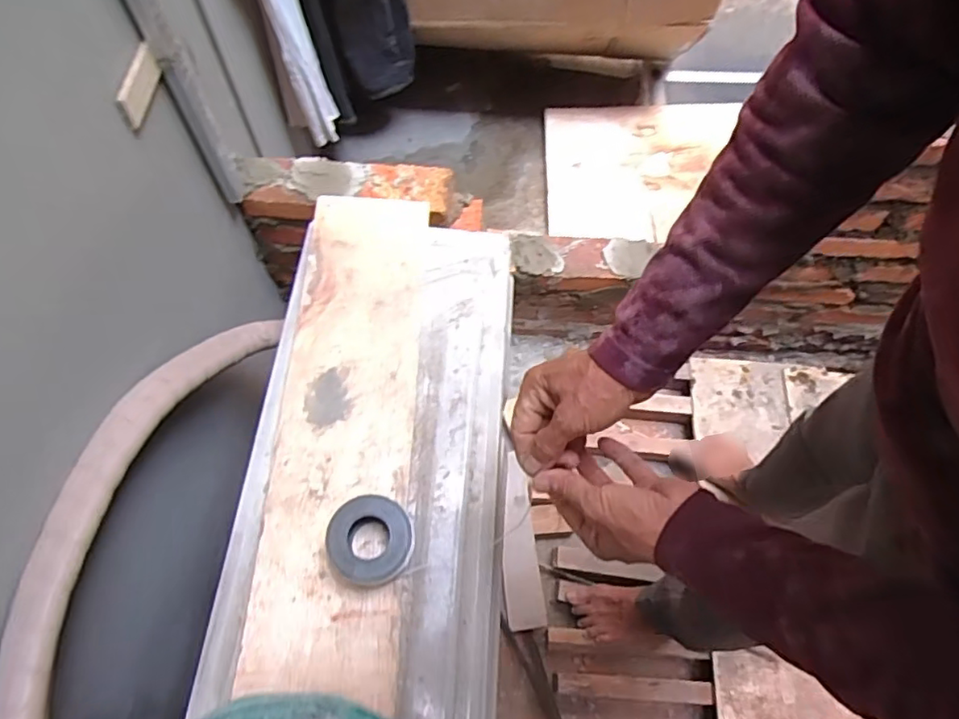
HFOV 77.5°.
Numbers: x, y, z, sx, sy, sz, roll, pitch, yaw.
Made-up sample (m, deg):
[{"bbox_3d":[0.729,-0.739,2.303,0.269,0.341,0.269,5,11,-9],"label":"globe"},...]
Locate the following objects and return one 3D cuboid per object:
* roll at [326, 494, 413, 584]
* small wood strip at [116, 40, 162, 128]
[{"bbox_3d":[-0.110,0.184,0.608,0.079,0.044,0.081,1,63,-1],"label":"roll"},{"bbox_3d":[-0.406,-0.325,0.714,0.011,0.048,0.104,2,63,0],"label":"small wood strip"}]

